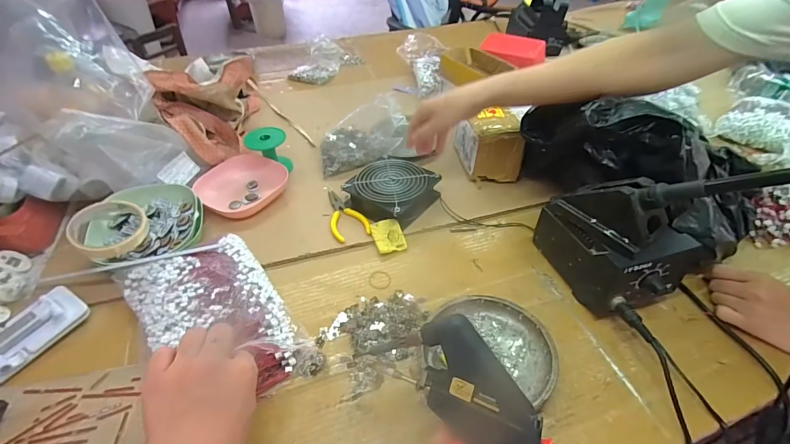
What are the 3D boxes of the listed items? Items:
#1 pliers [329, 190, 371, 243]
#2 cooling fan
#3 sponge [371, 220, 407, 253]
[{"bbox_3d":[-0.080,-0.017,0.596,0.056,0.008,0.122,-14,46,-12],"label":"pliers"},{"bbox_3d":[-0.006,-0.049,0.599,0.127,0.047,0.117,25,51,24],"label":"cooling fan"},{"bbox_3d":[-0.009,0.020,0.559,0.043,0.006,0.052,-18,66,-6],"label":"sponge"}]

